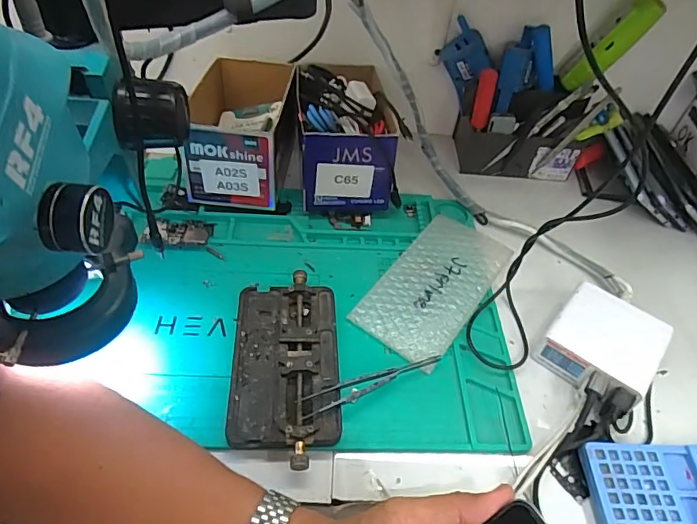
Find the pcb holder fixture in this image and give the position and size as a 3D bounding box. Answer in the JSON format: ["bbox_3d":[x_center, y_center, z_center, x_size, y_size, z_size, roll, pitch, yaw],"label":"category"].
[{"bbox_3d":[-0.053,0.084,0.413,0.086,0.027,0.164,1,49,-5],"label":"pcb holder fixture"}]

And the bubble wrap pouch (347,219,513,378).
[{"bbox_3d":[0.088,0.020,0.484,0.092,0.018,0.173,31,53,20],"label":"bubble wrap pouch"}]

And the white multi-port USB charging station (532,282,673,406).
[{"bbox_3d":[0.227,0.076,0.440,0.086,0.044,0.091,34,54,22],"label":"white multi-port USB charging station"}]

